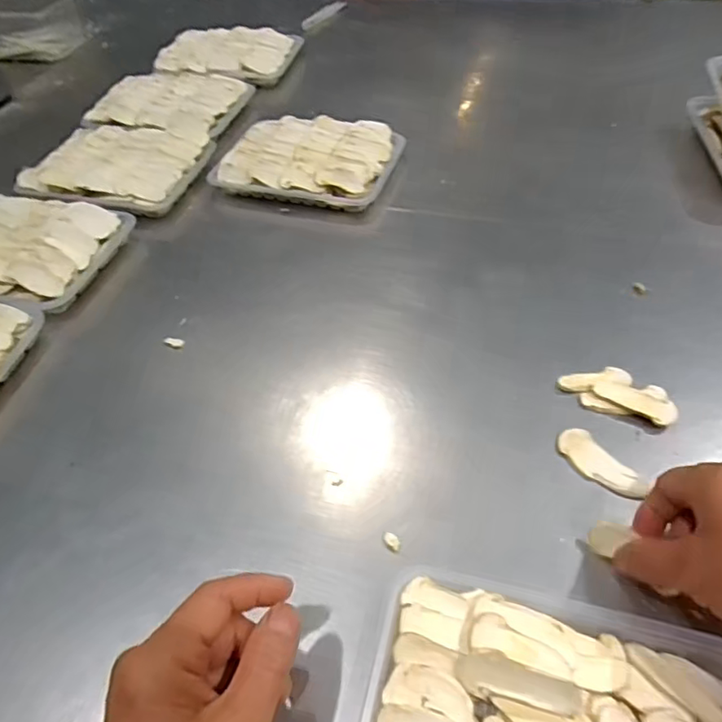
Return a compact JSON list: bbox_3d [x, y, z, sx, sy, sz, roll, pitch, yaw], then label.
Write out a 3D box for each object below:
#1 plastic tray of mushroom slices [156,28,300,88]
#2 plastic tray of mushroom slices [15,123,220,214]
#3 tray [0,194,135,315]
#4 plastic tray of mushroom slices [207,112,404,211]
[{"bbox_3d":[-0.184,-0.417,0.774,0.179,0.037,0.142,7,52,10],"label":"plastic tray of mushroom slices"},{"bbox_3d":[-0.262,-0.209,0.607,0.171,0.032,0.126,9,52,11],"label":"plastic tray of mushroom slices"},{"bbox_3d":[-0.318,-0.103,0.517,0.173,0.044,0.125,7,52,10],"label":"tray"},{"bbox_3d":[-0.053,-0.215,0.591,0.178,0.030,0.117,11,53,13],"label":"plastic tray of mushroom slices"}]

